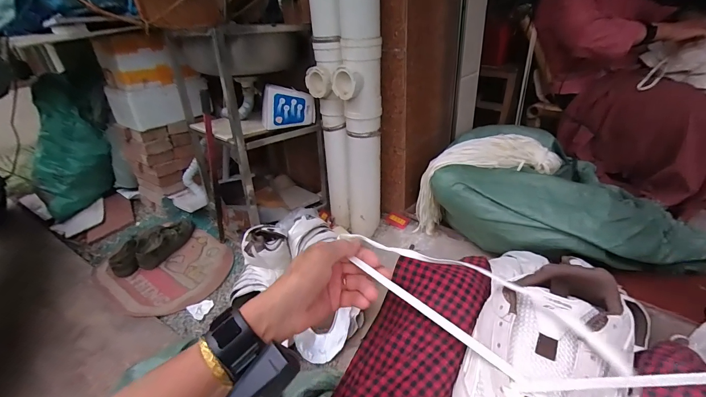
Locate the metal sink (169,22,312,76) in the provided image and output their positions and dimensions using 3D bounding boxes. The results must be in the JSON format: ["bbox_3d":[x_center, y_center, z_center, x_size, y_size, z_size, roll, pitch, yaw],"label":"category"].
[{"bbox_3d":[-0.367,-0.497,1.121,0.385,0.137,0.367,-29,38,-35],"label":"metal sink"}]

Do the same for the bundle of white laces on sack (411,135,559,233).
[{"bbox_3d":[0.414,-0.031,1.060,0.409,0.309,0.122,-6,31,-3],"label":"bundle of white laces on sack"}]

